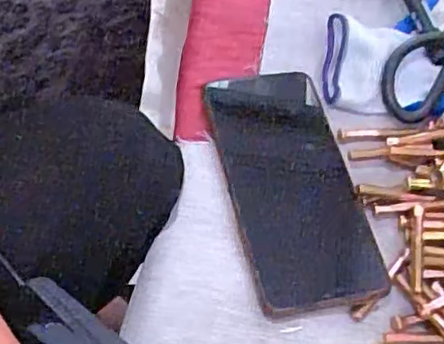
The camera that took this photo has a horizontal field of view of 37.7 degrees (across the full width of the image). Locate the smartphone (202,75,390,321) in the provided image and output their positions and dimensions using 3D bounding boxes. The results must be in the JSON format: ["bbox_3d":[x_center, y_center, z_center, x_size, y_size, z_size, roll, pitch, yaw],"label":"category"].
[{"bbox_3d":[0.044,0.005,0.413,0.079,0.007,0.167,-8,60,-13],"label":"smartphone"}]

